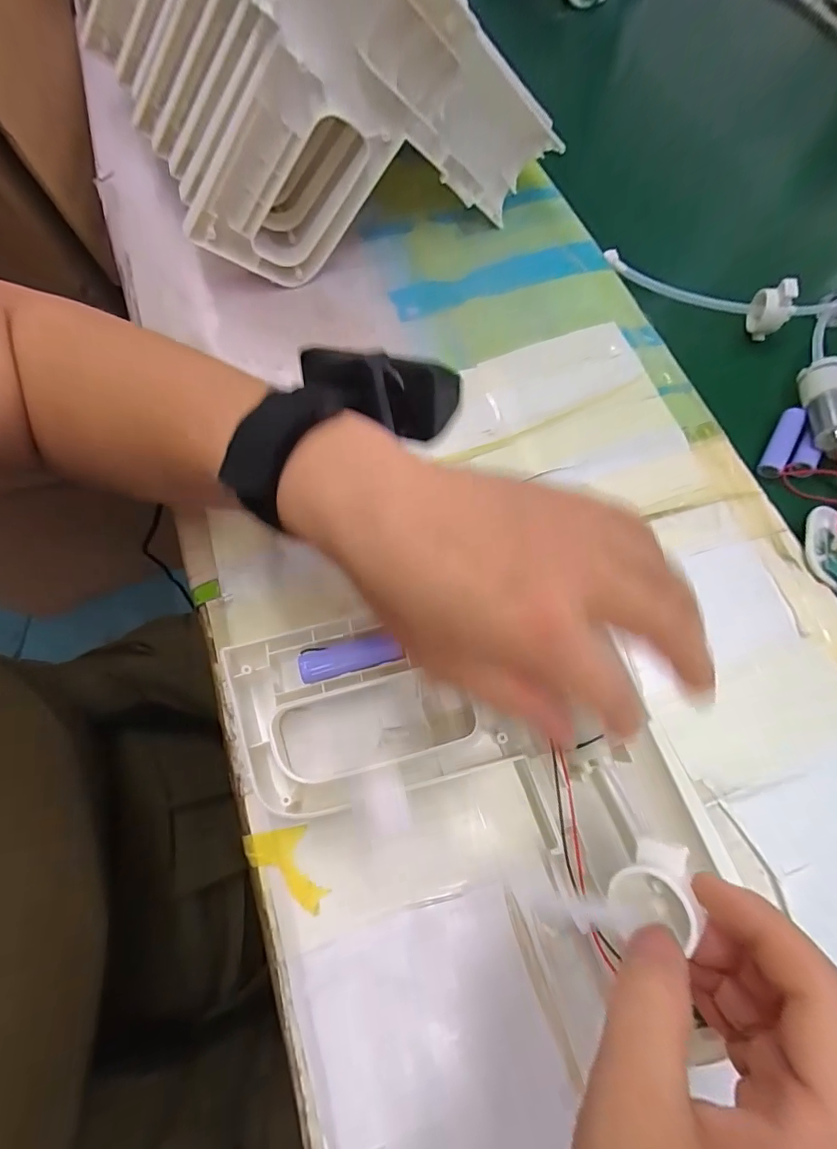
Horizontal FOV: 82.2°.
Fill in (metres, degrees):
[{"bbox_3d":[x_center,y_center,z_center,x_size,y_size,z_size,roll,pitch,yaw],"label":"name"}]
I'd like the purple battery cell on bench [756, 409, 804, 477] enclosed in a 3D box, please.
[{"bbox_3d":[0.242,-0.088,0.320,0.014,0.014,0.050,28,72,11],"label":"purple battery cell on bench"}]

